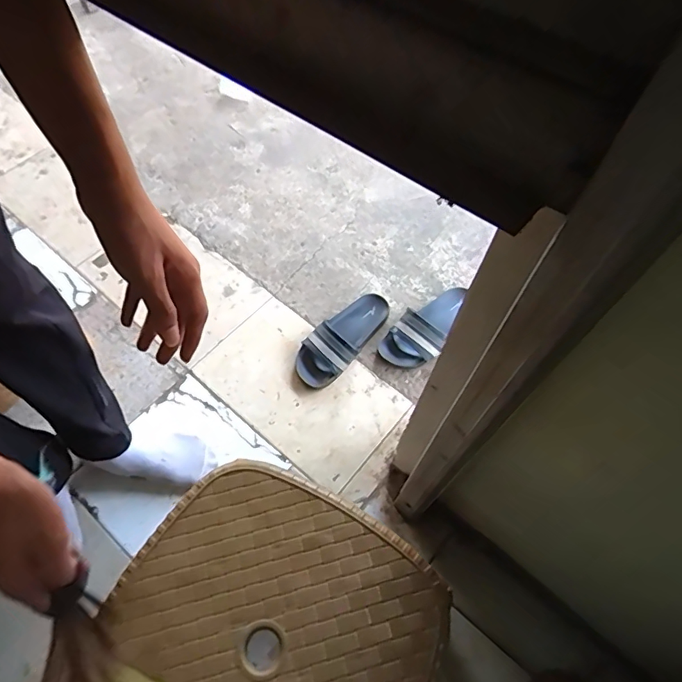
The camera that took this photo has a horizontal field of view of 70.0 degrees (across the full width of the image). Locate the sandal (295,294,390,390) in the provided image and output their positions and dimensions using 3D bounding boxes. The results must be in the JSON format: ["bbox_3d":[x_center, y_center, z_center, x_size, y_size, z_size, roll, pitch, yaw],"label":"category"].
[{"bbox_3d":[0.004,-0.015,1.039,0.112,0.061,0.260,33,64,15],"label":"sandal"}]

